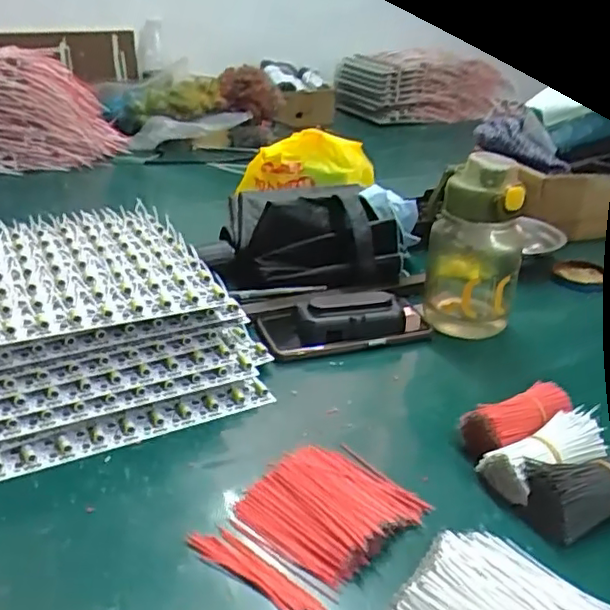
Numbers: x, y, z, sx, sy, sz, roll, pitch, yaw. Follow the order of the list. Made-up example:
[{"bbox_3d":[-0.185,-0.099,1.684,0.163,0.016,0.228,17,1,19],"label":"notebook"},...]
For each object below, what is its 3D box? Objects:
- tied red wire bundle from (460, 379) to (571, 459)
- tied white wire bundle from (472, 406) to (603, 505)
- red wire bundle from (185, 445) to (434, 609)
[{"bbox_3d":[0.161,0.090,0.473,0.096,0.037,0.042,-11,28,-27],"label":"tied red wire bundle"},{"bbox_3d":[0.170,0.106,0.439,0.091,0.039,0.044,-11,28,-27],"label":"tied white wire bundle"},{"bbox_3d":[0.006,0.133,0.394,0.093,0.021,0.124,23,32,35],"label":"red wire bundle"}]

